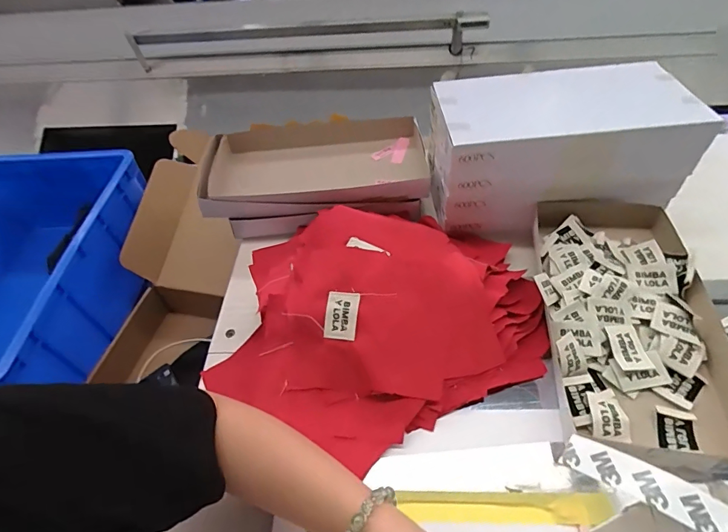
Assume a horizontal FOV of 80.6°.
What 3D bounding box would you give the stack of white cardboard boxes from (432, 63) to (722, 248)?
[{"bbox_3d":[0.252,-0.154,0.587,0.302,0.162,0.157,-1,51,4],"label":"stack of white cardboard boxes"}]

